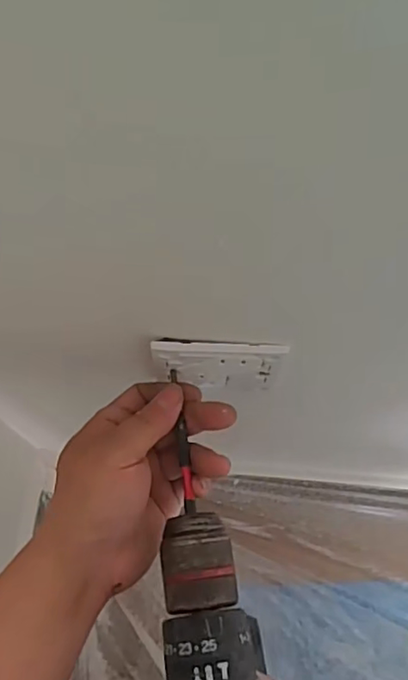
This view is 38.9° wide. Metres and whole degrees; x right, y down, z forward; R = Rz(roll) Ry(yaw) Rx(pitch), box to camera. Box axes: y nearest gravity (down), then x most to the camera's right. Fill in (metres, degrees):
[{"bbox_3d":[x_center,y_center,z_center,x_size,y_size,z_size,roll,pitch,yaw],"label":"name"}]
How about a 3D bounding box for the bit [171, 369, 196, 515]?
[{"bbox_3d":[-0.013,0.061,0.357,0.006,0.008,0.088,-7,69,-4],"label":"bit"}]

